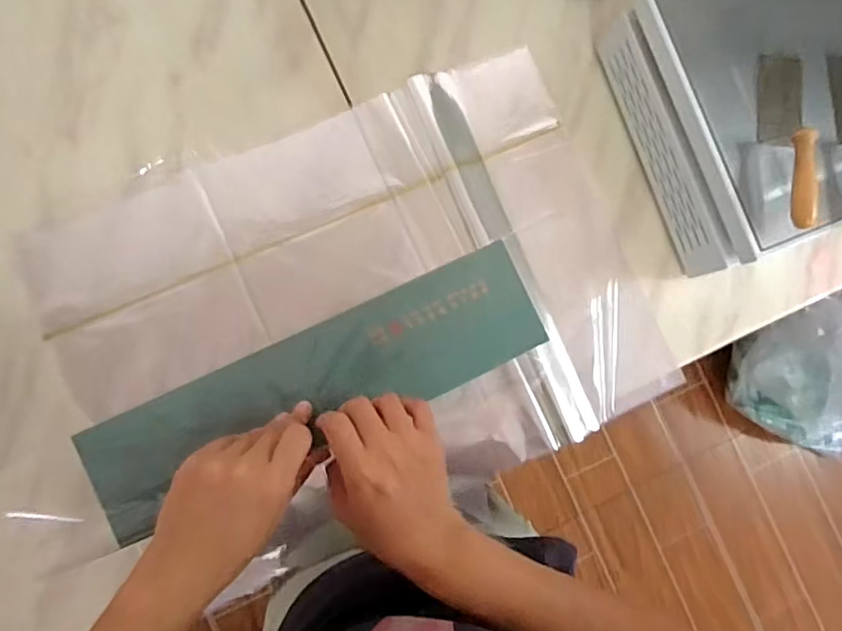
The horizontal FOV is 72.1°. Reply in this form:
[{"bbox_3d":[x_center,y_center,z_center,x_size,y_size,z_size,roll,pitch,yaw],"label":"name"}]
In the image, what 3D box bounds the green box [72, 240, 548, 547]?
[{"bbox_3d":[-0.078,0.054,0.453,0.353,0.031,0.091,-22,87,-6],"label":"green box"}]

